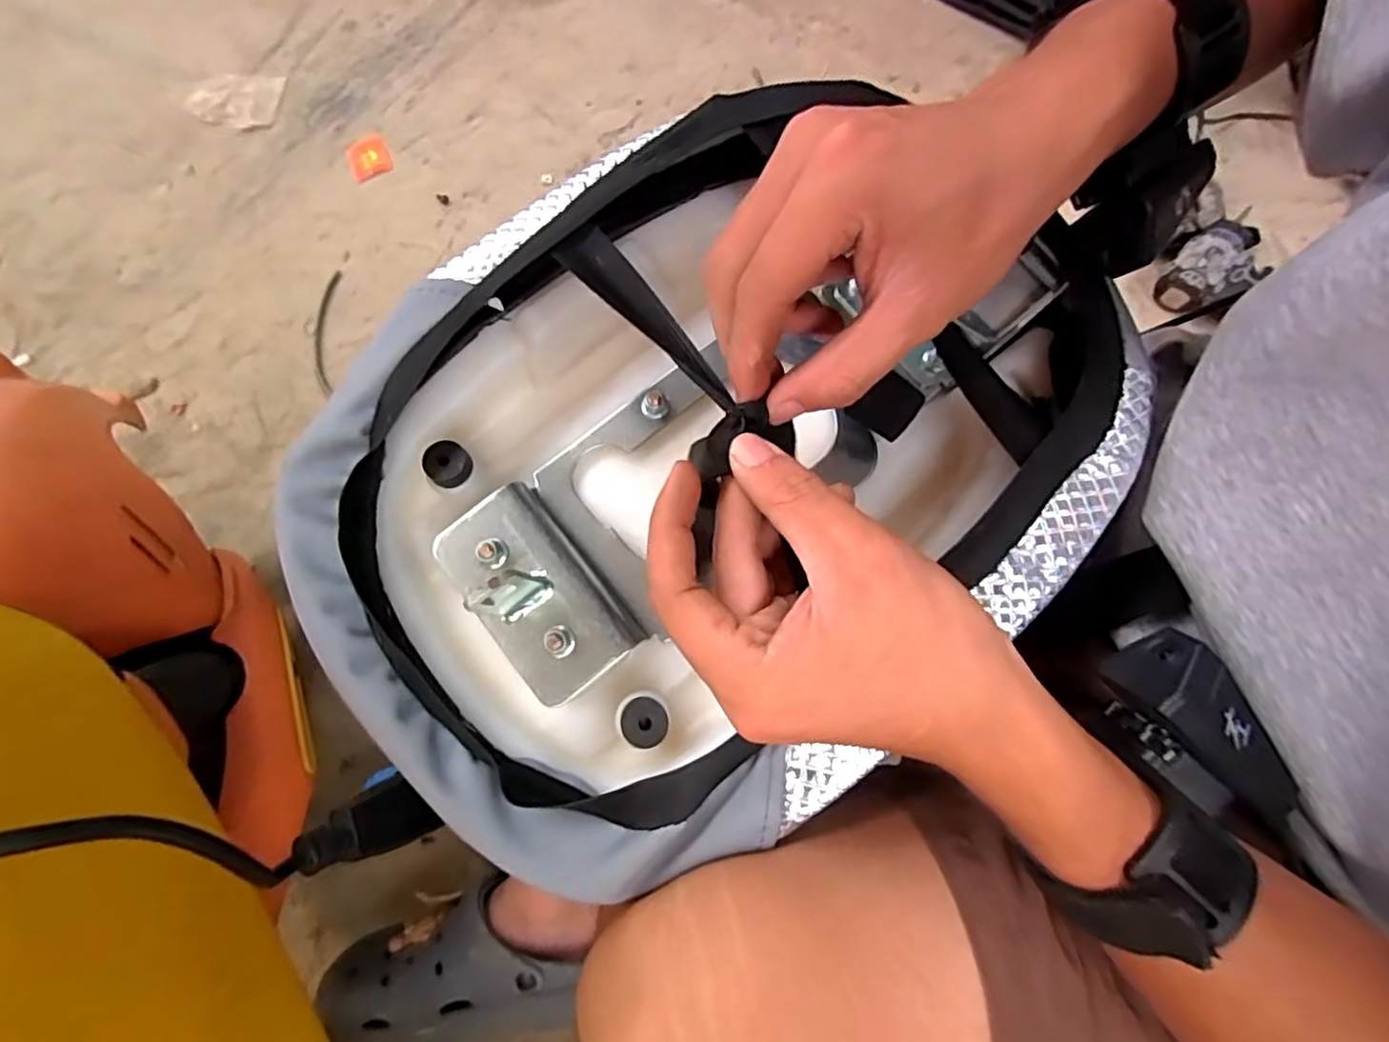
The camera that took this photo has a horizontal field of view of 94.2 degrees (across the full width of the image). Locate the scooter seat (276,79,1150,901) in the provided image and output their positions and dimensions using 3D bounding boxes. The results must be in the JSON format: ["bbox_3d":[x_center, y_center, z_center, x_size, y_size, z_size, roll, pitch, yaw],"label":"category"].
[{"bbox_3d":[0.008,-0.025,0.282,0.341,0.084,0.260,-40,75,-11],"label":"scooter seat"}]

